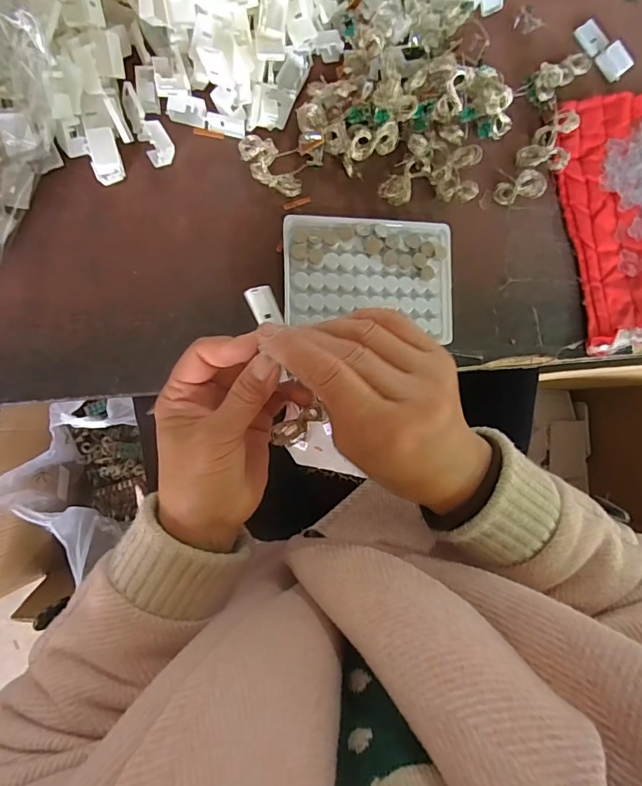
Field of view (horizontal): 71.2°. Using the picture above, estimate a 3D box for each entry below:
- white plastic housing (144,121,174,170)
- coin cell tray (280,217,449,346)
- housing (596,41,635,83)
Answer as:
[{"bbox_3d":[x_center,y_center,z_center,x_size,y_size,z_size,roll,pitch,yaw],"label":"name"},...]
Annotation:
[{"bbox_3d":[-0.115,-0.178,0.321,0.018,0.017,0.026,-16,91,-10],"label":"white plastic housing"},{"bbox_3d":[0.037,-0.090,0.343,0.129,0.014,0.084,1,88,-10],"label":"coin cell tray"},{"bbox_3d":[0.255,-0.288,0.389,0.021,0.010,0.026,-37,94,-9],"label":"housing"}]

